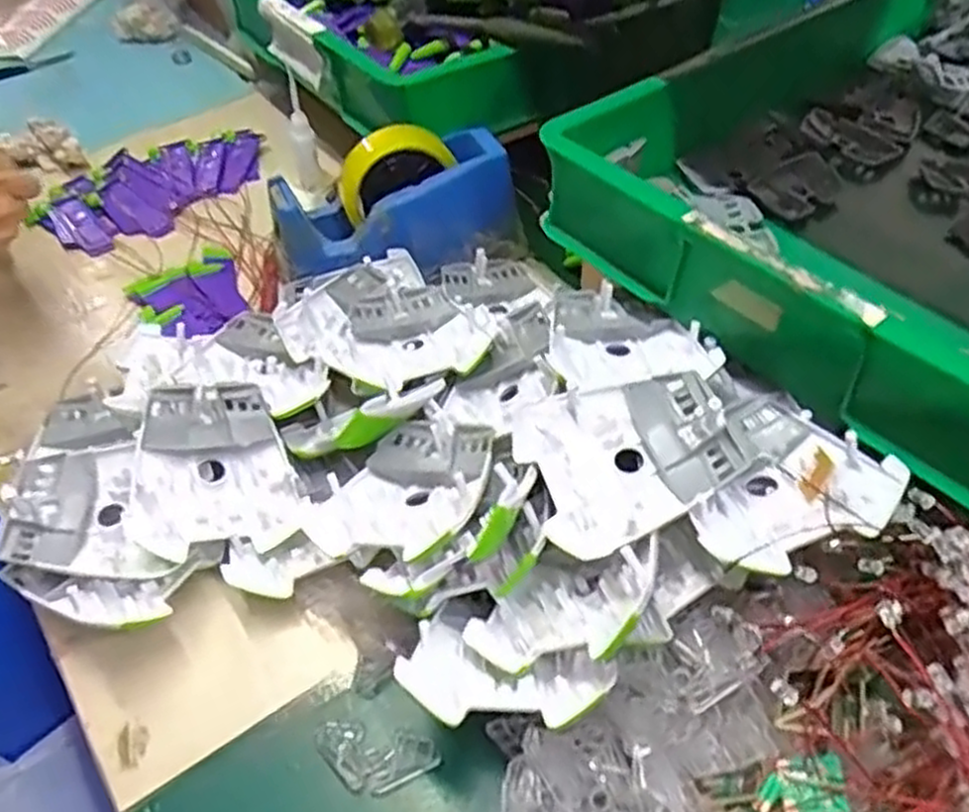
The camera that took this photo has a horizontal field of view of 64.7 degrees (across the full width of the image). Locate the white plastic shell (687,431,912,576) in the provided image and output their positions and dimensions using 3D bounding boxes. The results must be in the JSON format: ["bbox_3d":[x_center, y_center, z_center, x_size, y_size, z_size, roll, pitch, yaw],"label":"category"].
[{"bbox_3d":[0.152,0.050,0.378,0.099,0.034,0.066,-28,53,-23],"label":"white plastic shell"}]

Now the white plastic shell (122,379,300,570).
[{"bbox_3d":[-0.169,0.039,0.474,0.096,0.025,0.104,-6,70,-30],"label":"white plastic shell"}]

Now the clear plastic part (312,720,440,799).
[{"bbox_3d":[-0.057,0.182,0.395,0.064,0.004,0.032,8,48,8],"label":"clear plastic part"}]

